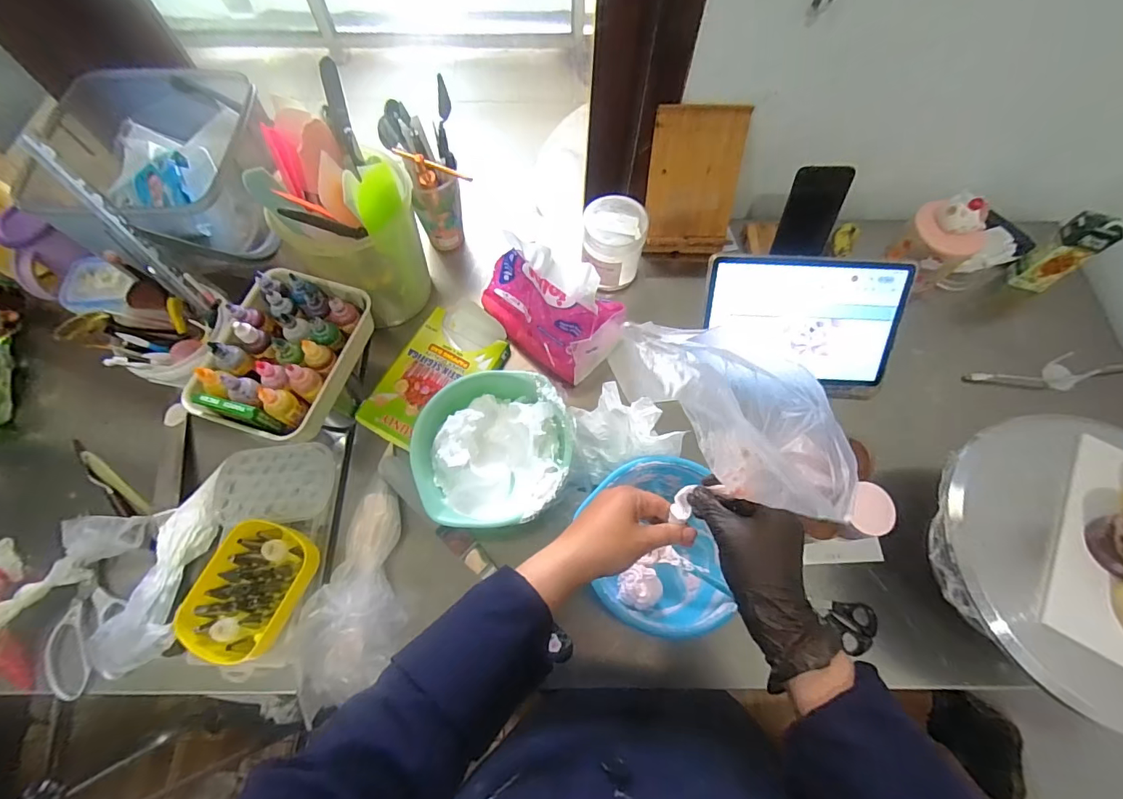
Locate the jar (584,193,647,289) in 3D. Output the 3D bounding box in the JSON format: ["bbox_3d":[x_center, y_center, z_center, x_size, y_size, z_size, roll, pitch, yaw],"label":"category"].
[{"bbox_3d":[0.074,-0.223,0.680,0.084,0.100,0.088,0,68,-1],"label":"jar"}]

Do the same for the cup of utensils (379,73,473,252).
[{"bbox_3d":[-0.177,-0.307,0.645,0.084,0.204,0.097,-21,70,-9],"label":"cup of utensils"}]

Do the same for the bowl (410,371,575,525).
[{"bbox_3d":[-0.081,0.063,0.589,0.182,0.081,0.180,0,68,-1],"label":"bowl"}]

